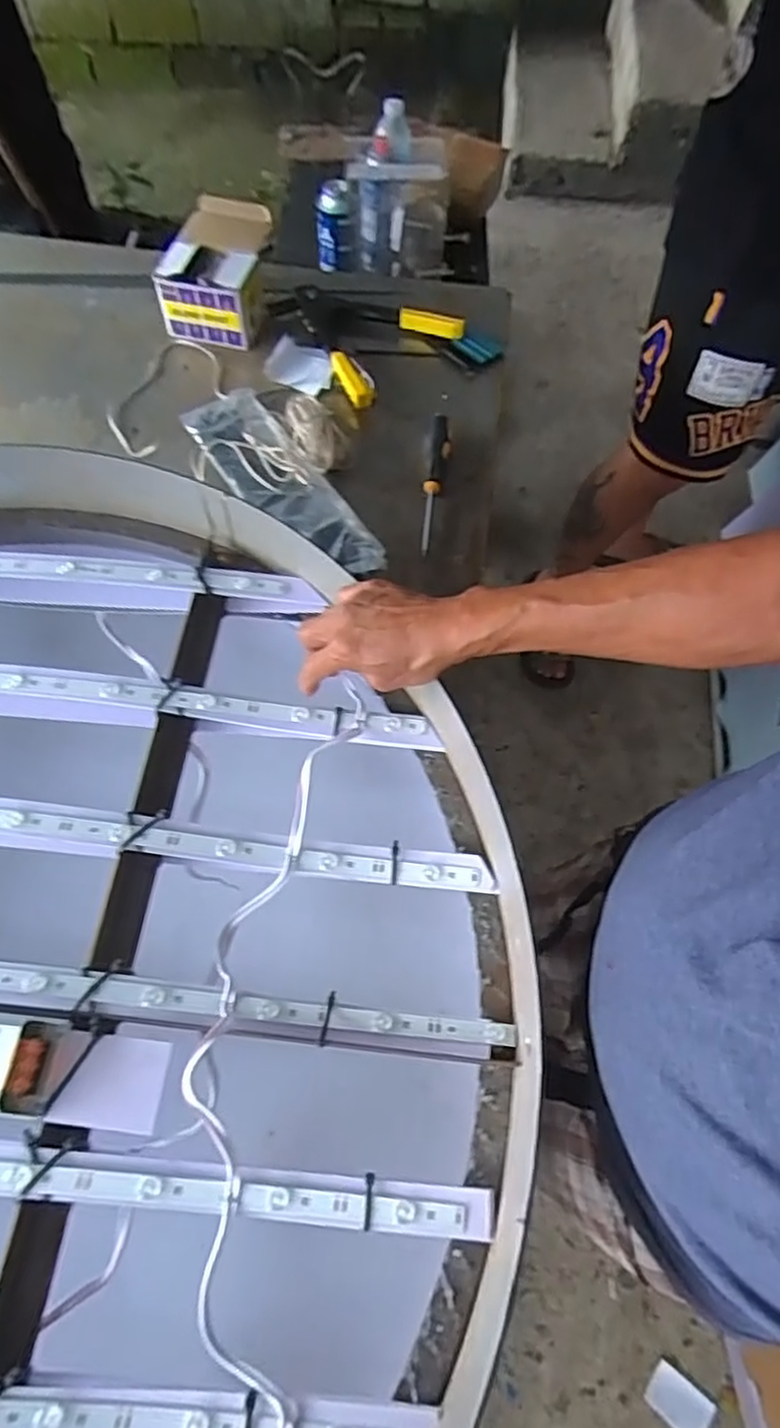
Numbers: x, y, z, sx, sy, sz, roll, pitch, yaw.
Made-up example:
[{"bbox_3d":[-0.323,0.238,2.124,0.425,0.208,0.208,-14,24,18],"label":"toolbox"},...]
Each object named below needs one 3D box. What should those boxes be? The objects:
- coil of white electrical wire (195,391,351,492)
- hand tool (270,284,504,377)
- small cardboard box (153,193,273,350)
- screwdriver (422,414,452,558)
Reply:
[{"bbox_3d":[-0.141,-0.335,0.821,0.183,0.045,0.152,-6,63,-6],"label":"coil of white electrical wire"},{"bbox_3d":[-0.013,-0.518,0.930,0.317,0.028,0.094,14,63,4],"label":"hand tool"},{"bbox_3d":[-0.228,-0.587,0.926,0.122,0.088,0.174,8,63,1],"label":"small cardboard box"},{"bbox_3d":[0.052,-0.273,0.808,0.023,0.026,0.198,9,63,2],"label":"screwdriver"}]

